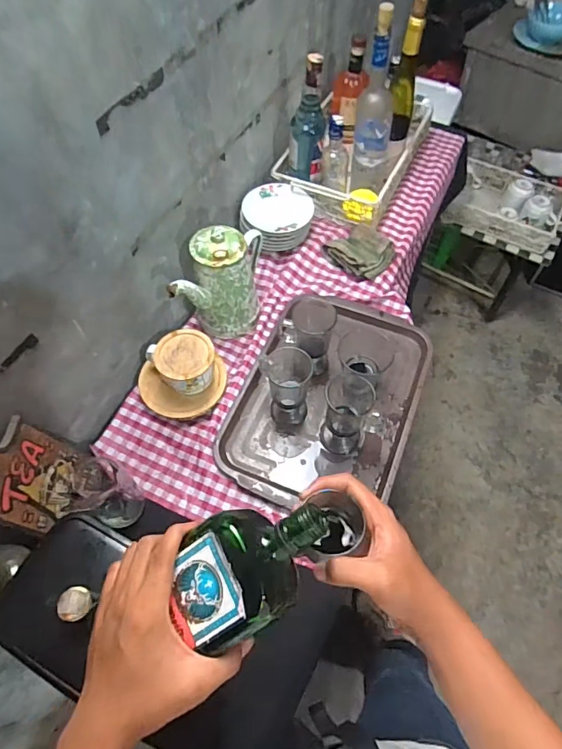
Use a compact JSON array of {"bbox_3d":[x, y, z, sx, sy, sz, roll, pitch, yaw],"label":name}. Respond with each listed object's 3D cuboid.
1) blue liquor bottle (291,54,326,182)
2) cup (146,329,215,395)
[{"bbox_3d":[0.057,-0.517,0.952,0.072,0.232,0.059,5,59,3],"label":"blue liquor bottle"},{"bbox_3d":[-0.167,-0.016,0.819,0.099,0.076,0.105,0,59,0],"label":"cup"}]

